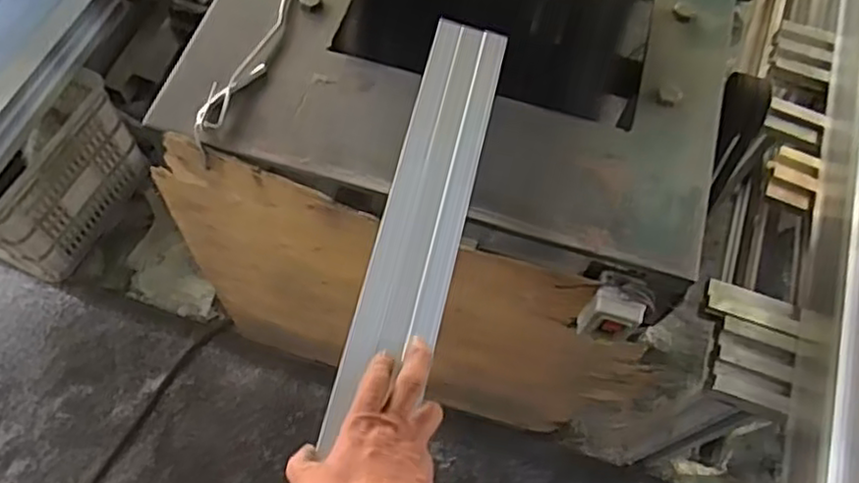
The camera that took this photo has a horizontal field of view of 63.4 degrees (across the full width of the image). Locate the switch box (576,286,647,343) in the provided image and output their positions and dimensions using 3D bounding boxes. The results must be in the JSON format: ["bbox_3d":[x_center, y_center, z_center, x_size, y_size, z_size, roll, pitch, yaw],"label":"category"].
[{"bbox_3d":[0.193,0.082,0.747,0.056,0.077,0.036,14,65,3],"label":"switch box"}]

